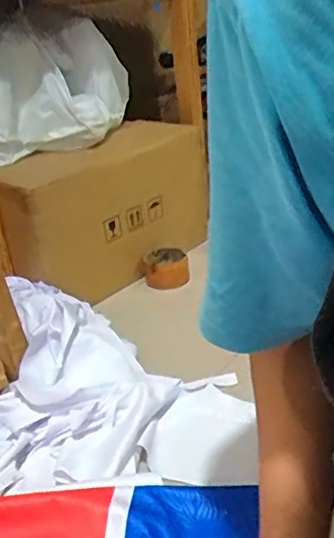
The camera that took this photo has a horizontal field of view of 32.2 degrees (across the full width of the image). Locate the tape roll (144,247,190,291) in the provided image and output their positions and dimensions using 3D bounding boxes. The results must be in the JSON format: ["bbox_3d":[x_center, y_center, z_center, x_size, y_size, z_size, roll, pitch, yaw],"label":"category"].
[{"bbox_3d":[-0.001,-0.002,1.067,0.080,0.051,0.094,-11,25,-5],"label":"tape roll"}]

